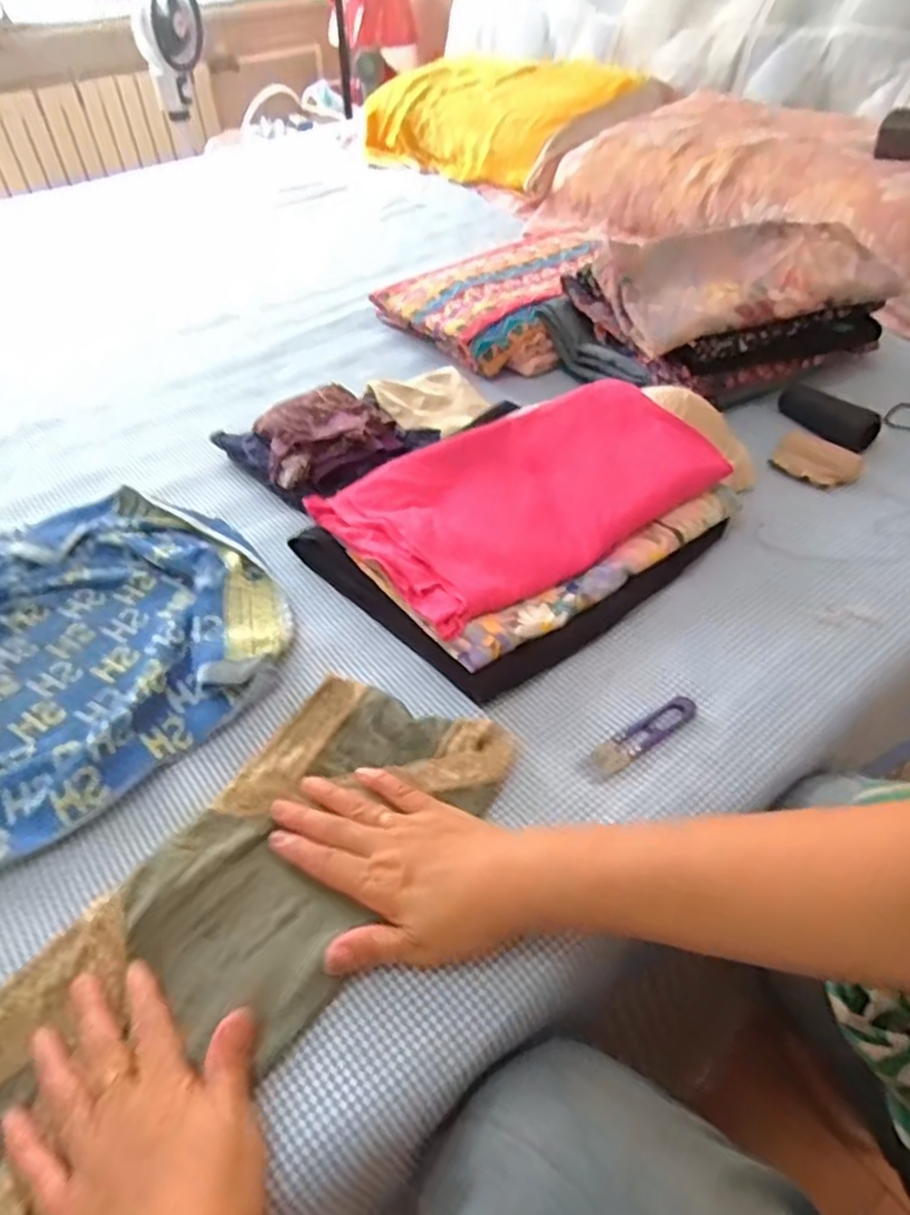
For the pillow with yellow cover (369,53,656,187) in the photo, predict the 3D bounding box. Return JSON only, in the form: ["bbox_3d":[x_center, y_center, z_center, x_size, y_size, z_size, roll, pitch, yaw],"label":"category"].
[{"bbox_3d":[0.046,-0.983,1.469,0.277,0.168,0.571,-36,53,-27],"label":"pillow with yellow cover"}]

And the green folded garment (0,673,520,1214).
[{"bbox_3d":[-0.132,0.180,0.417,0.139,0.024,0.394,28,51,28],"label":"green folded garment"}]

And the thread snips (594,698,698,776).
[{"bbox_3d":[0.135,0.090,0.519,0.089,0.006,0.024,-30,51,-23],"label":"thread snips"}]

